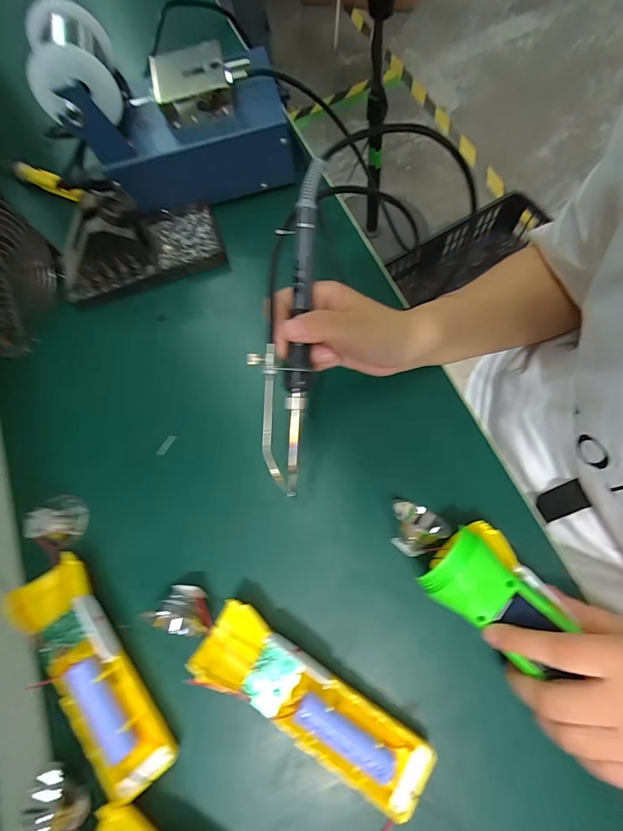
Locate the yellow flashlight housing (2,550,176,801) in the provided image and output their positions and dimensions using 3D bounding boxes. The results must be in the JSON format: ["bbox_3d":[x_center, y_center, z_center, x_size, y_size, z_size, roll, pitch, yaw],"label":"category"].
[{"bbox_3d":[-0.157,0.180,0.270,0.049,0.029,0.163,-40,73,-6],"label":"yellow flashlight housing"}]

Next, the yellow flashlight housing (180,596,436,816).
[{"bbox_3d":[-0.001,0.192,0.253,0.162,0.032,0.048,30,79,14],"label":"yellow flashlight housing"}]

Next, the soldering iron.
[{"bbox_3d":[-0.018,-0.056,0.252,0.037,0.018,0.212,6,93,4],"label":"soldering iron"}]

